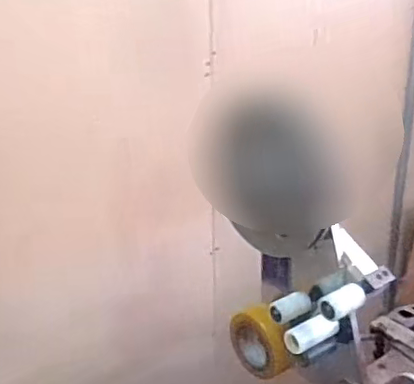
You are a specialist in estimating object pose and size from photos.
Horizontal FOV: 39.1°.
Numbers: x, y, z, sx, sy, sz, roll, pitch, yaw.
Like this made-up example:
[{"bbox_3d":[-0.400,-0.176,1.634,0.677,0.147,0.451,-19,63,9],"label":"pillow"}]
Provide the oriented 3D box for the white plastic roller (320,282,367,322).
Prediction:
[{"bbox_3d":[0.181,0.148,0.788,0.069,0.031,0.030,-12,21,-36],"label":"white plastic roller"}]

